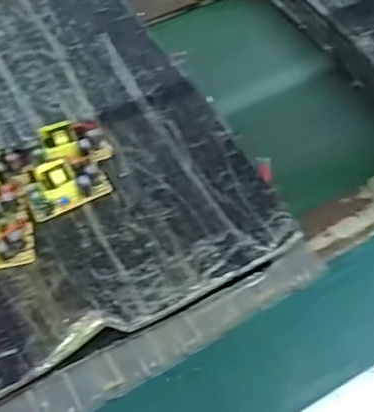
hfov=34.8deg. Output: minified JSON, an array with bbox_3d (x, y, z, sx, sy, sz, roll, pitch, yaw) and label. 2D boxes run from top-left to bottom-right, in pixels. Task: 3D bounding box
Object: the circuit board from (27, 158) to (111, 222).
[{"bbox_3d":[-0.097,-0.017,0.477,0.063,0.025,0.034,-24,58,-14],"label":"circuit board"}]

